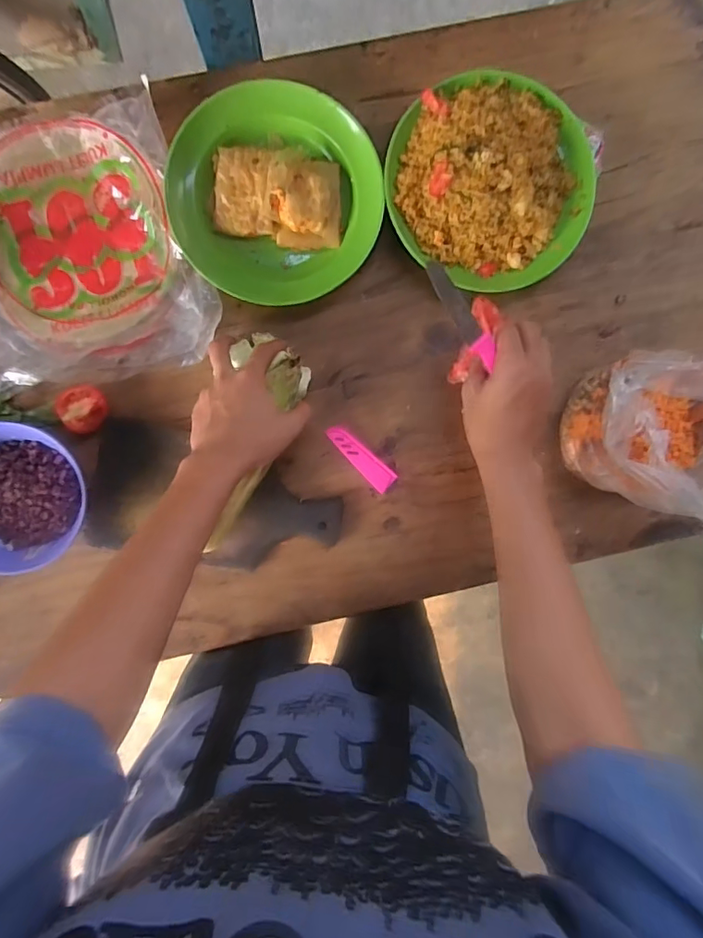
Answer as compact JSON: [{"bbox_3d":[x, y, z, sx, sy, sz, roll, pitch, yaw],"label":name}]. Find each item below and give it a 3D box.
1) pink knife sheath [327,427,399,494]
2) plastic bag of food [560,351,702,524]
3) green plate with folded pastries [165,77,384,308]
[{"bbox_3d":[0.010,-0.012,0.567,0.088,0.004,0.024,42,94,-7],"label":"pink knife sheath"},{"bbox_3d":[0.305,-0.034,0.501,0.161,0.135,0.141,14,97,-4],"label":"plastic bag of food"},{"bbox_3d":[-0.078,-0.278,0.540,0.199,0.036,0.211,0,98,-3],"label":"green plate with folded pastries"}]

